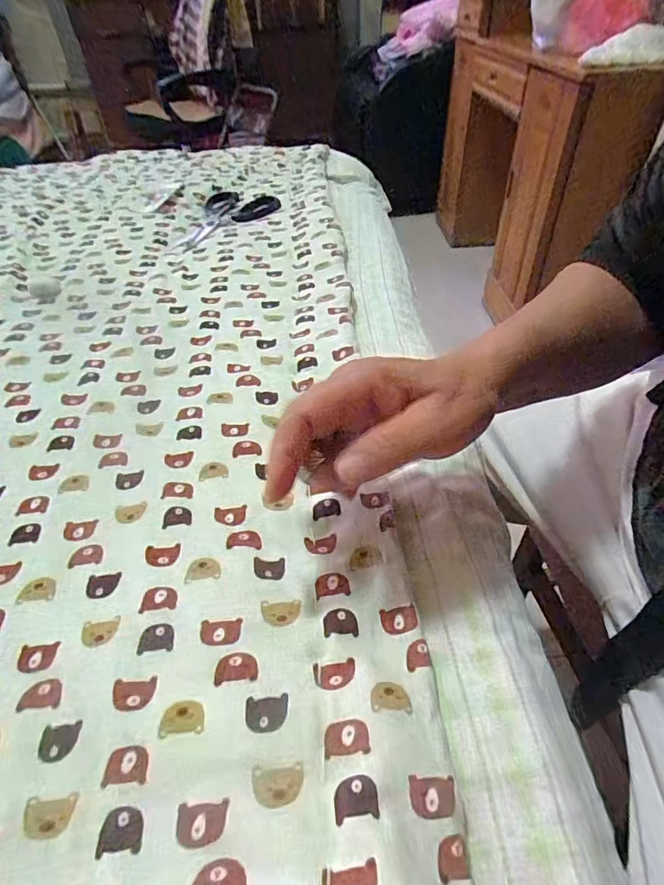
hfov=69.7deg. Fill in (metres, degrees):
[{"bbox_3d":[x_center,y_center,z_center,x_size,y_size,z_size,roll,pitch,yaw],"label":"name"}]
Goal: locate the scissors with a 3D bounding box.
[{"bbox_3d":[-0.132,-0.288,0.623,0.103,0.009,0.200,3,45,6],"label":"scissors"}]

